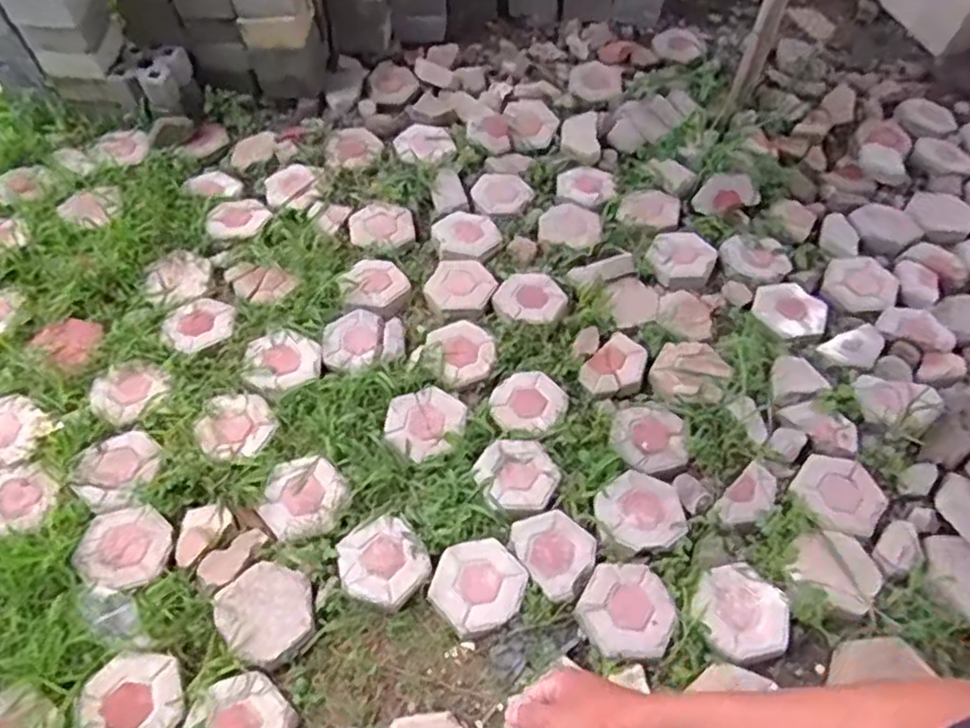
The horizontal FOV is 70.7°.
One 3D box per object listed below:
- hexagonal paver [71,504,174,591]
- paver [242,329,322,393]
[{"bbox_3d":[-0.800,0.401,1.516,0.194,0.029,0.189,17,57,6],"label":"hexagonal paver"},{"bbox_3d":[-0.535,-0.008,1.808,0.200,0.038,0.186,-30,64,-22],"label":"paver"}]

